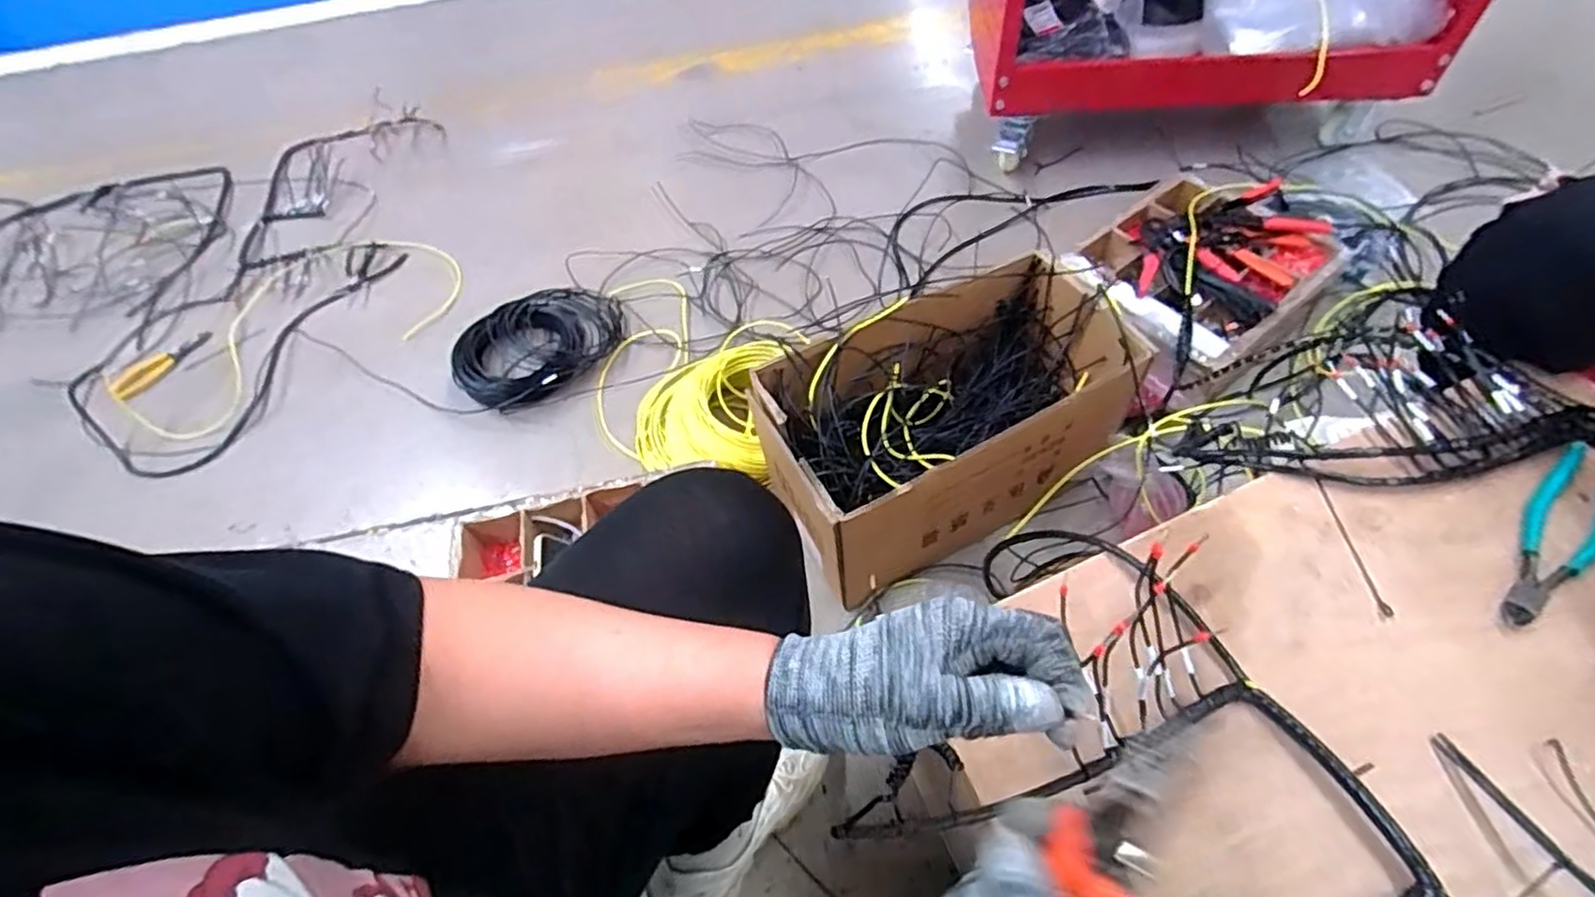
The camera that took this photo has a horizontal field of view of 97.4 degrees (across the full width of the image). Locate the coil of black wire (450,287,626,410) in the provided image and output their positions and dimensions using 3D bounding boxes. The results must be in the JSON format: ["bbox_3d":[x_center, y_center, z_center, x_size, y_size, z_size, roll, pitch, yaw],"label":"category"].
[{"bbox_3d":[-0.404,-0.162,1.115,0.262,0.054,0.191,-30,59,-13],"label":"coil of black wire"}]

